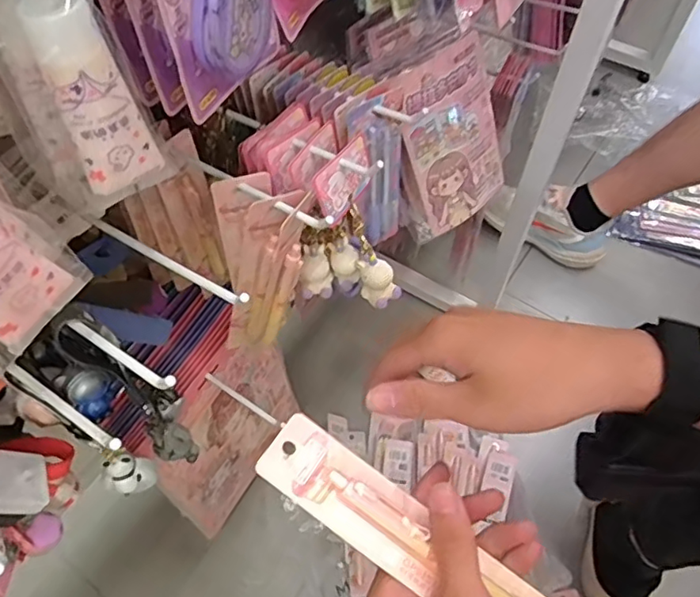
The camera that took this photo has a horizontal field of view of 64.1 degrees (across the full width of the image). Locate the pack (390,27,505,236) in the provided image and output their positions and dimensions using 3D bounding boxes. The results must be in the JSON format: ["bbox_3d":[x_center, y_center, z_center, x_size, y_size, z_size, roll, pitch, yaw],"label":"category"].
[{"bbox_3d":[0.114,-0.170,0.594,0.122,0.178,0.017,-39,38,-15],"label":"pack"}]

